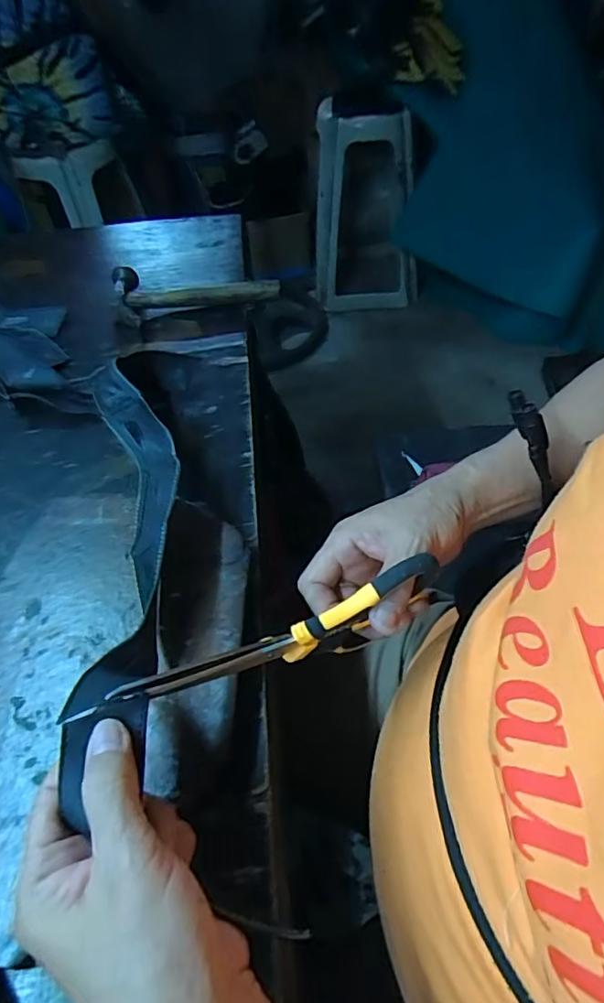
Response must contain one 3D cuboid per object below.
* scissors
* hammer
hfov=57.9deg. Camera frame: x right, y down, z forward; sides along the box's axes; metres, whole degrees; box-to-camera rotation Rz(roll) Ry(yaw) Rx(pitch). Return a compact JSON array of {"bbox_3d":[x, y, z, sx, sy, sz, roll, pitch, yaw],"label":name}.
[{"bbox_3d":[-0.008,0.073,0.289,0.204,0.055,0.013,-15,51,-23],"label":"scissors"},{"bbox_3d":[-0.121,-0.245,0.619,0.180,0.023,0.092,-9,51,-4],"label":"hammer"}]

